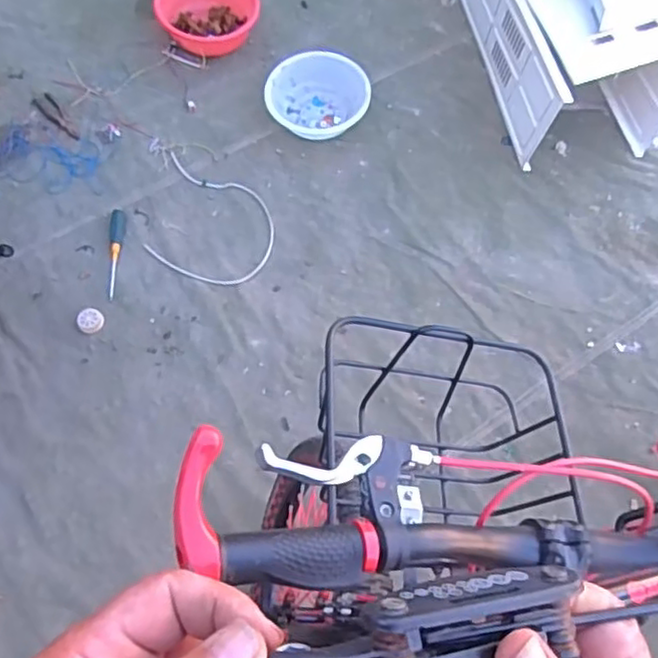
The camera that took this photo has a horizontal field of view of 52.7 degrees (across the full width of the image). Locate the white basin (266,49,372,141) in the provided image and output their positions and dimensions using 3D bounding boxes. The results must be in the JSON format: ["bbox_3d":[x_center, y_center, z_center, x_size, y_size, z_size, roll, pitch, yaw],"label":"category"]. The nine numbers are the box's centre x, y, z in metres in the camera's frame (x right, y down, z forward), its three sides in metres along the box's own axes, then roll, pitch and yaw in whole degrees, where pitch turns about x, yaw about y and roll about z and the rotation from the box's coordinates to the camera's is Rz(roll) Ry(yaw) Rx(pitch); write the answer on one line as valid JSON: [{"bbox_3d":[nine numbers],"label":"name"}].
[{"bbox_3d":[-0.028,-0.551,1.545,0.208,0.083,0.195,0,66,0],"label":"white basin"}]

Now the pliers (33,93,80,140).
[{"bbox_3d":[-0.620,-0.480,1.513,0.044,0.027,0.138,-36,71,-15],"label":"pliers"}]

